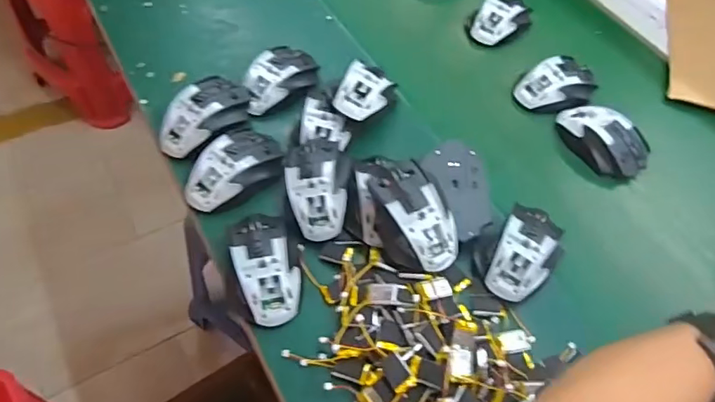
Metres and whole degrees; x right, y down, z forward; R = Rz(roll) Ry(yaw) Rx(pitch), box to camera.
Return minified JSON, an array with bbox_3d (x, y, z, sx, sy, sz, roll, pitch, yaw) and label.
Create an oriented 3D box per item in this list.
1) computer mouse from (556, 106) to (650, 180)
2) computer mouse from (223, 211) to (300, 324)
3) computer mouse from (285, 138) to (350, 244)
[{"bbox_3d":[0.304,-0.080,0.646,0.068,0.034,0.117,-32,65,-24],"label":"computer mouse"},{"bbox_3d":[-0.090,0.063,0.505,0.067,0.034,0.108,-7,57,-10],"label":"computer mouse"},{"bbox_3d":[-0.041,-0.020,0.552,0.069,0.036,0.115,-2,56,-7],"label":"computer mouse"}]

